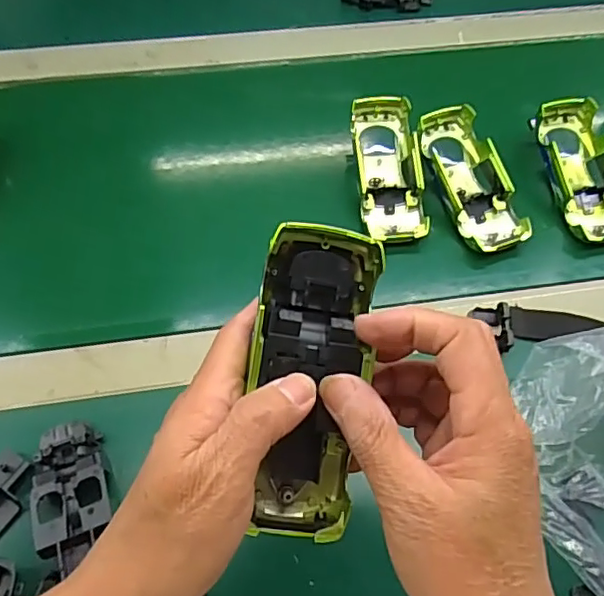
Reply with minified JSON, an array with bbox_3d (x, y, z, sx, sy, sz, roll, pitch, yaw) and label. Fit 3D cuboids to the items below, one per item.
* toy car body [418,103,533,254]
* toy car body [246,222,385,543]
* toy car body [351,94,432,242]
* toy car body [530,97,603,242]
[{"bbox_3d":[0.144,-0.099,0.499,0.055,0.035,0.133,-15,72,-11],"label":"toy car body"},{"bbox_3d":[0.005,0.035,0.256,0.051,0.028,0.131,4,87,1],"label":"toy car body"},{"bbox_3d":[0.074,-0.108,0.502,0.055,0.034,0.132,-3,72,-4],"label":"toy car body"},{"bbox_3d":[0.243,-0.109,0.508,0.057,0.032,0.135,-9,74,-7],"label":"toy car body"}]

